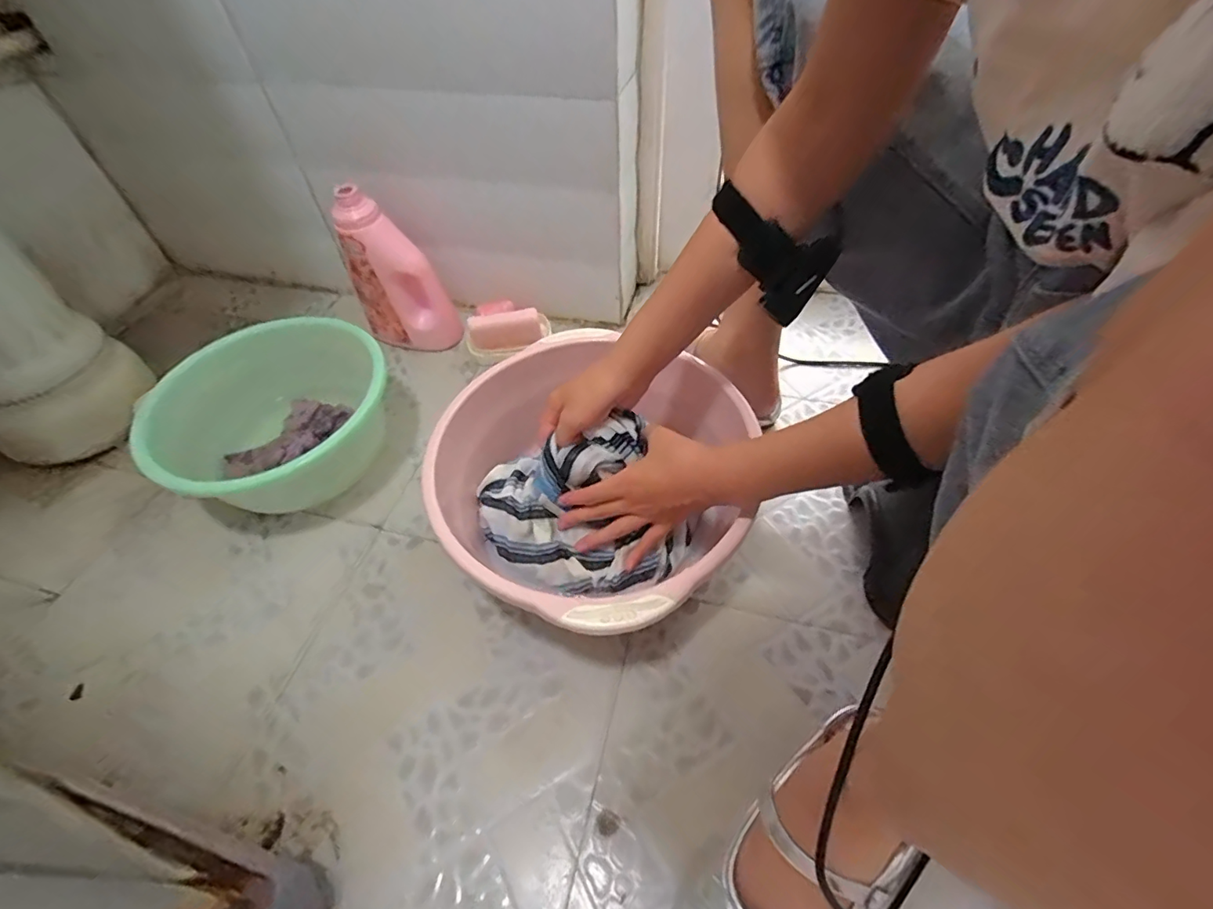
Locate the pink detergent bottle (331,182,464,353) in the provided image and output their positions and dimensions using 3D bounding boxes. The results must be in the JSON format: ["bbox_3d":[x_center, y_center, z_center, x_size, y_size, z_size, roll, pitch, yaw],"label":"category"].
[{"bbox_3d":[-0.293,-0.248,0.728,0.117,0.221,0.089,-27,54,-17],"label":"pink detergent bottle"}]

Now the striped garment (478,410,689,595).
[{"bbox_3d":[-0.031,0.046,0.502,0.216,0.129,0.125,6,51,9],"label":"striped garment"}]

